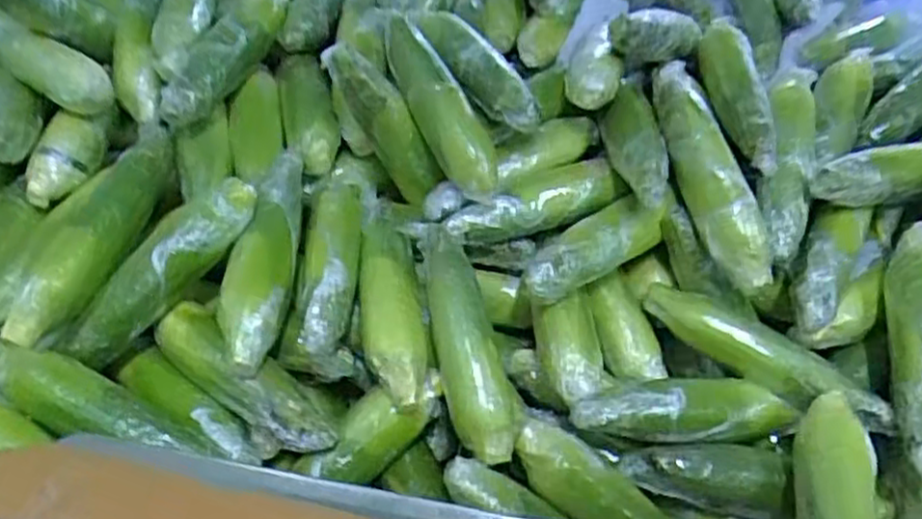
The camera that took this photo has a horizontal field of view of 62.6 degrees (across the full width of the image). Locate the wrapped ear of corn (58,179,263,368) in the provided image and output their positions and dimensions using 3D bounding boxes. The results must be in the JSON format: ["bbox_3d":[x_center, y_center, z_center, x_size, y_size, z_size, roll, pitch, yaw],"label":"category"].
[{"bbox_3d":[-0.247,0.011,0.629,0.196,0.049,0.052,-43,37,2],"label":"wrapped ear of corn"}]

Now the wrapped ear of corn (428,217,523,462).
[{"bbox_3d":[0.004,0.067,0.637,0.056,0.203,0.042,-10,-12,-24],"label":"wrapped ear of corn"}]

